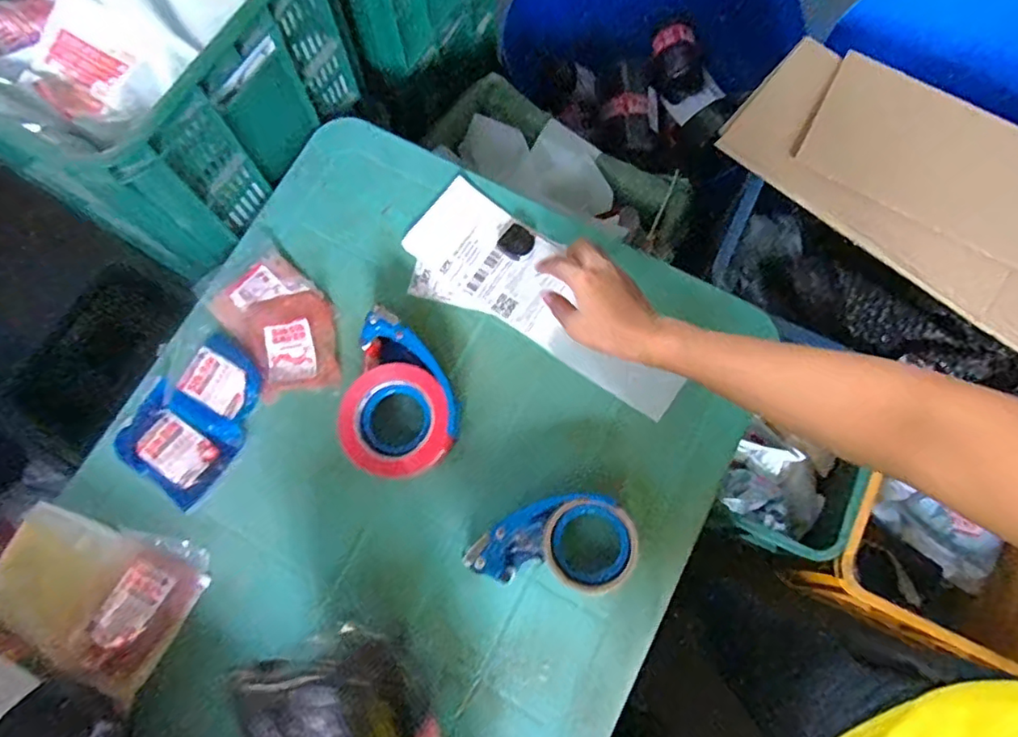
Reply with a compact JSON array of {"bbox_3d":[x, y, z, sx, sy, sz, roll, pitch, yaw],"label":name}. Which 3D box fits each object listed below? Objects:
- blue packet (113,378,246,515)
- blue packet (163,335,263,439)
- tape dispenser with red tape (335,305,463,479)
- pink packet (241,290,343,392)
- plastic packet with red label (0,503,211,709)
[{"bbox_3d":[-0.350,0.079,0.607,0.111,0.013,0.083,35,77,9],"label":"blue packet"},{"bbox_3d":[-0.313,0.014,0.619,0.095,0.011,0.088,29,76,7],"label":"blue packet"},{"bbox_3d":[-0.106,0.033,0.595,0.120,0.061,0.151,18,75,5],"label":"tape dispenser with red tape"},{"bbox_3d":[-0.236,-0.028,0.630,0.093,0.017,0.101,-10,75,-3],"label":"pink packet"},{"bbox_3d":[-0.404,0.214,0.565,0.178,0.031,0.133,26,76,7],"label":"plastic packet with red label"}]

